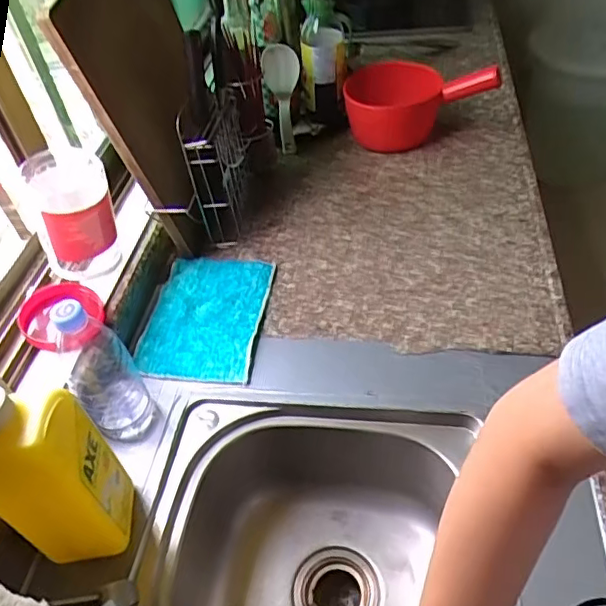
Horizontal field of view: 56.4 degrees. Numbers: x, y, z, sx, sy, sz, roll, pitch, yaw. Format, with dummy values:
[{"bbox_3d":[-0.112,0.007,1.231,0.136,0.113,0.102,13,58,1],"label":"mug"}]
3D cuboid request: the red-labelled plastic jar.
[{"bbox_3d":[-0.305,-0.113,0.769,0.103,0.153,0.108,-4,46,4],"label":"red-labelled plastic jar"}]

